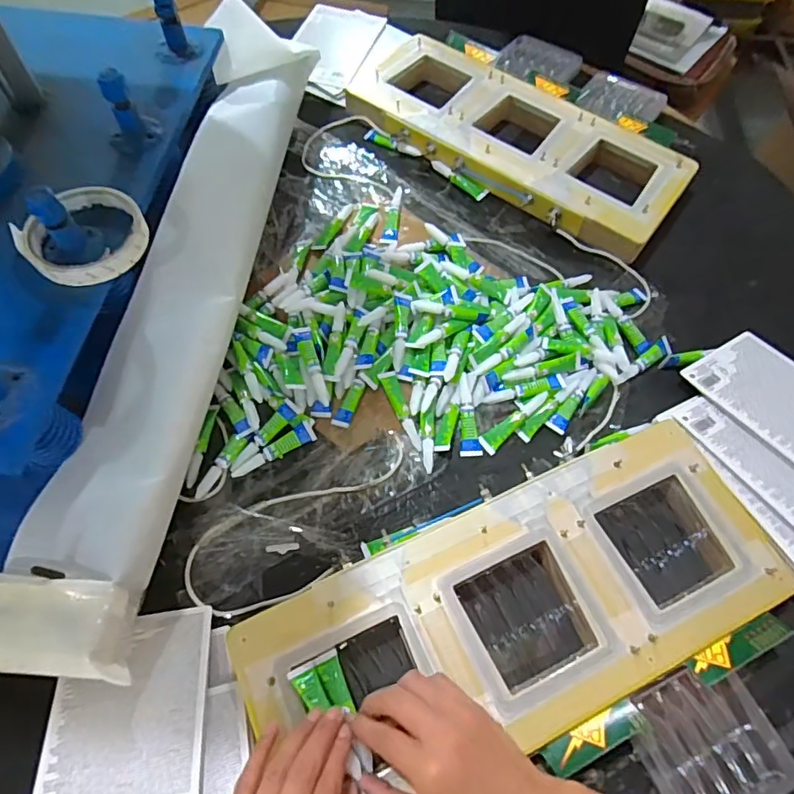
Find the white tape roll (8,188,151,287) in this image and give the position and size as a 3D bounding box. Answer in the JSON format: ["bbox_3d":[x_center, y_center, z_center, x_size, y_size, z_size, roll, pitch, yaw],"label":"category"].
[{"bbox_3d":[-0.248,-0.129,0.429,0.096,0.015,0.087,32,65,14],"label":"white tape roll"}]

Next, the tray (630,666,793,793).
[{"bbox_3d":[0.235,0.264,0.411,0.099,0.019,0.099,-17,64,-11],"label":"tray"}]

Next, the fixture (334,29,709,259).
[{"bbox_3d":[0.142,-0.339,0.701,0.456,0.043,0.187,36,66,16],"label":"fixture"}]

